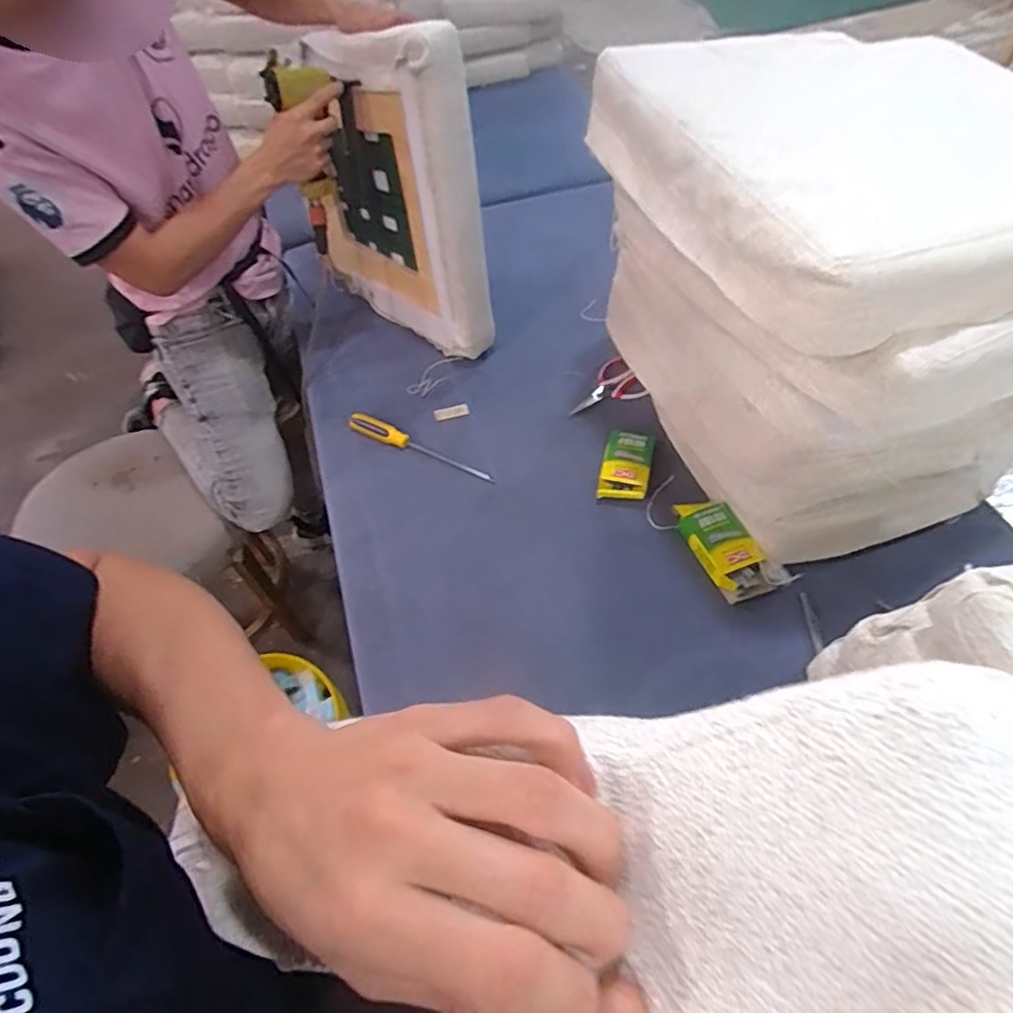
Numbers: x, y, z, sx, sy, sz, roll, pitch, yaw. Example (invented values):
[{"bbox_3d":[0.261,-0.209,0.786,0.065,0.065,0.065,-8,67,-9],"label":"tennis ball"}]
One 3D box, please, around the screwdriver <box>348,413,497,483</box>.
[{"bbox_3d":[-0.147,-0.100,1.045,0.288,0.028,0.032,22,58,18],"label":"screwdriver"}]

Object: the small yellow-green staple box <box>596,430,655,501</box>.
[{"bbox_3d":[0.195,-0.065,0.988,0.075,0.022,0.127,12,56,12],"label":"small yellow-green staple box"}]

